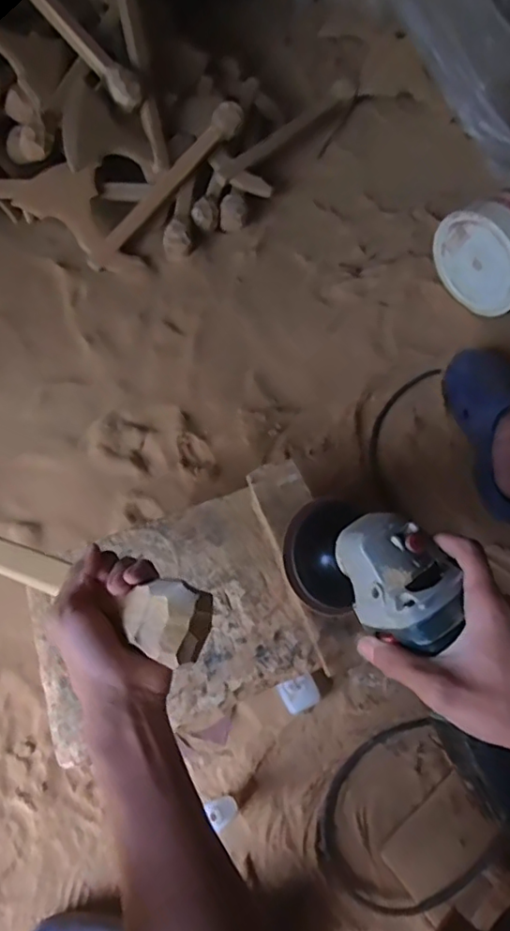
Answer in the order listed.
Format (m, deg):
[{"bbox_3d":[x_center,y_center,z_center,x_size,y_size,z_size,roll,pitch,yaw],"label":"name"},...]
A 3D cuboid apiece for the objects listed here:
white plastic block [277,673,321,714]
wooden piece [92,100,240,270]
[{"bbox_3d":[0.055,0.282,0.710,0.044,0.029,0.037,-21,67,-13],"label":"white plastic block"},{"bbox_3d":[-0.159,-0.492,1.023,0.377,0.045,0.044,-46,73,2],"label":"wooden piece"}]

